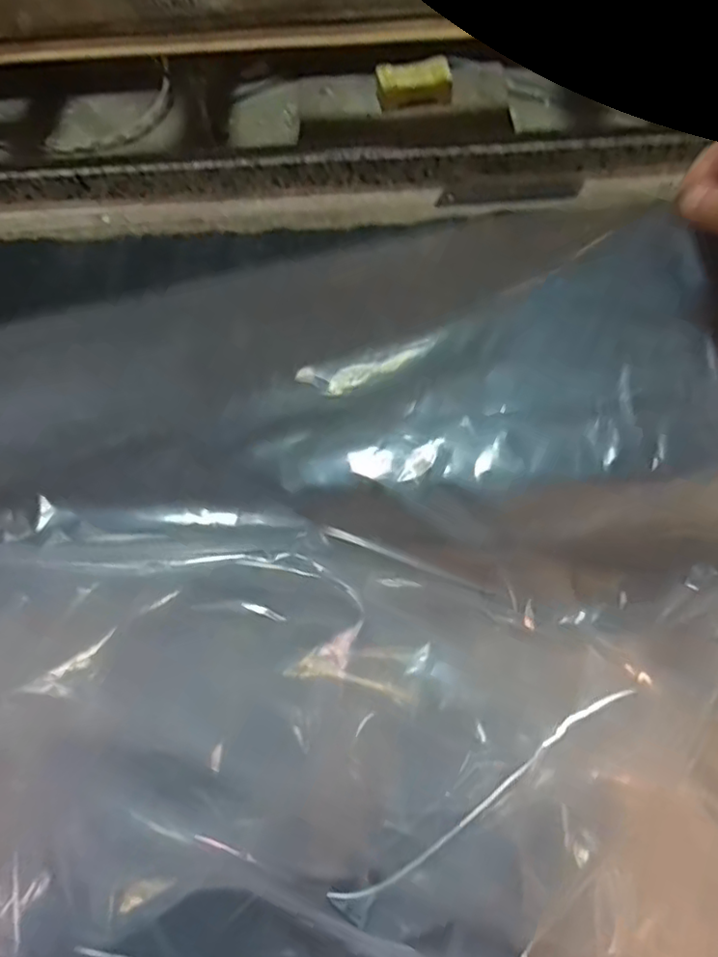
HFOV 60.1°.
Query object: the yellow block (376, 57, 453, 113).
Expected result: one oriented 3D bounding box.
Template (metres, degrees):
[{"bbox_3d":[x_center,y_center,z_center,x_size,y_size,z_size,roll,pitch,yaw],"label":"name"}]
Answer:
[{"bbox_3d":[0.038,-0.270,0.425,0.050,0.016,0.025,-9,66,-2],"label":"yellow block"}]

